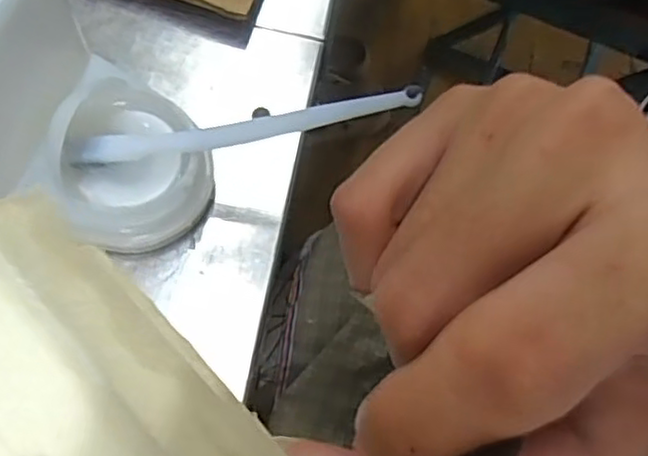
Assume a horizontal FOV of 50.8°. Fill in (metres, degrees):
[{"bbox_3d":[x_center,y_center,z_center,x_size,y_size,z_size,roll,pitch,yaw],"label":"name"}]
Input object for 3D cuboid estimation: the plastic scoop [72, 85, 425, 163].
[{"bbox_3d":[-0.038,-0.046,0.312,0.161,0.014,0.011,-7,69,12],"label":"plastic scoop"}]

